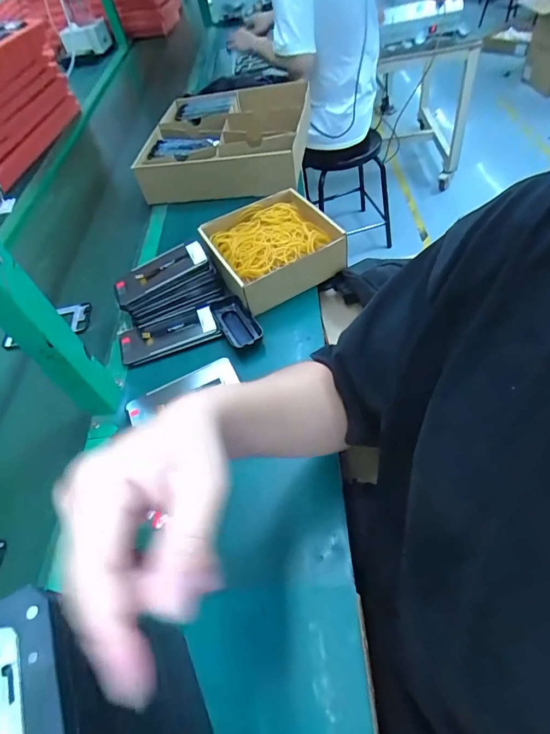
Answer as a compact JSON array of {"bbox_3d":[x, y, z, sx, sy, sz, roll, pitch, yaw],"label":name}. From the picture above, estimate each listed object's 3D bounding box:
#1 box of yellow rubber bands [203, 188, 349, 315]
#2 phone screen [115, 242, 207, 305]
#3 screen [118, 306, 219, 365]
[{"bbox_3d":[-0.003,-0.206,0.700,0.212,0.064,0.186,-29,53,-12],"label":"box of yellow rubber bands"},{"bbox_3d":[-0.189,-0.156,0.663,0.154,0.011,0.067,-30,58,-3],"label":"phone screen"},{"bbox_3d":[-0.174,-0.055,0.660,0.162,0.013,0.072,-19,58,4],"label":"screen"}]

